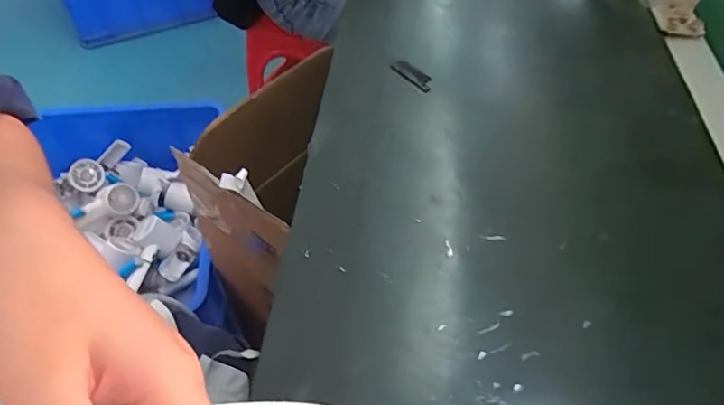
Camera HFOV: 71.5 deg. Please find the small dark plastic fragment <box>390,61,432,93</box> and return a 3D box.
[{"bbox_3d":[0.043,-0.111,0.437,0.011,0.010,0.044,-35,58,-24],"label":"small dark plastic fragment"}]

